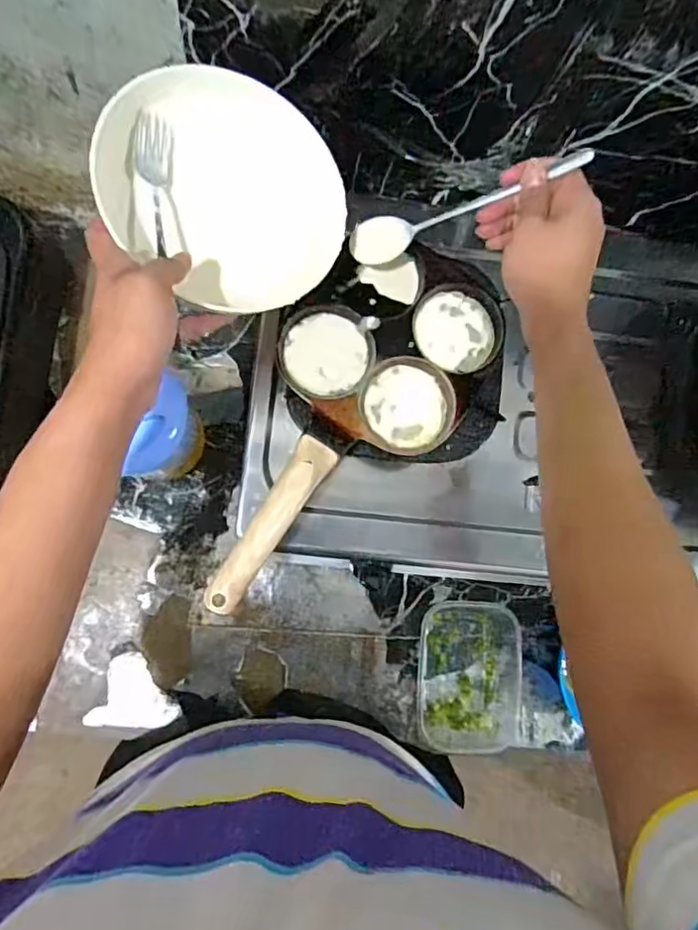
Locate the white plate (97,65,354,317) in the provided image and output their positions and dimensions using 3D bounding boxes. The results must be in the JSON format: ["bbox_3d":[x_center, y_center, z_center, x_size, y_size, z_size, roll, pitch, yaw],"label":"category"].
[{"bbox_3d":[-0.093,-0.211,0.452,0.180,0.053,0.177,-1,93,-11],"label":"white plate"}]

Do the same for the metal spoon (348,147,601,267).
[{"bbox_3d":[0.093,-0.209,0.479,0.200,0.028,0.030,-11,83,28],"label":"metal spoon"}]

